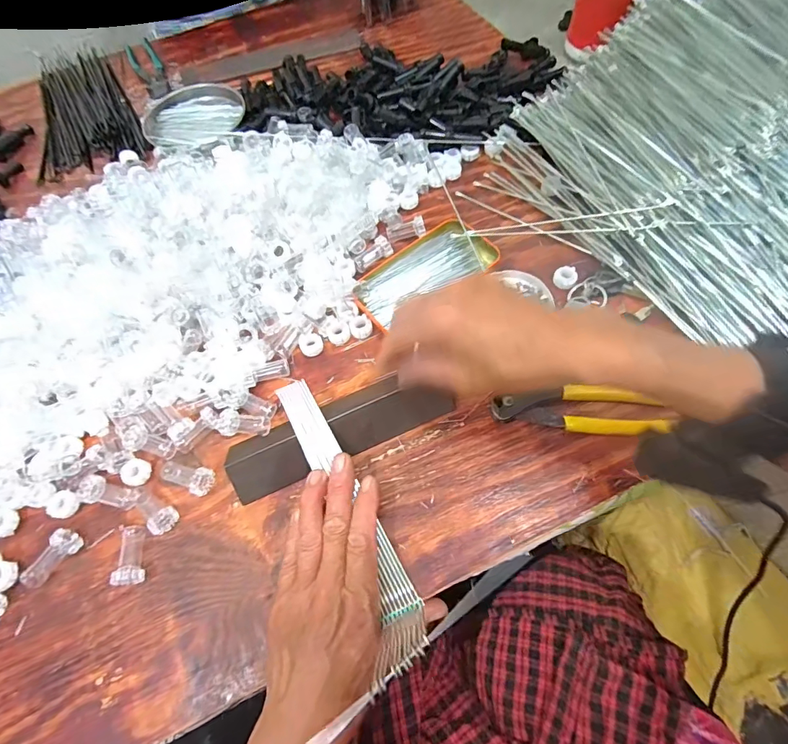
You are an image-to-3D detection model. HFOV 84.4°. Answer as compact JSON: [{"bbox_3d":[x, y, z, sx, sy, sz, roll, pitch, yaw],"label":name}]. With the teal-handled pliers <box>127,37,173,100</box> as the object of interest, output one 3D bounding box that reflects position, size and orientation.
[{"bbox_3d":[-0.374,-0.465,0.662,0.041,0.025,0.169,-29,65,-10],"label":"teal-handled pliers"}]

